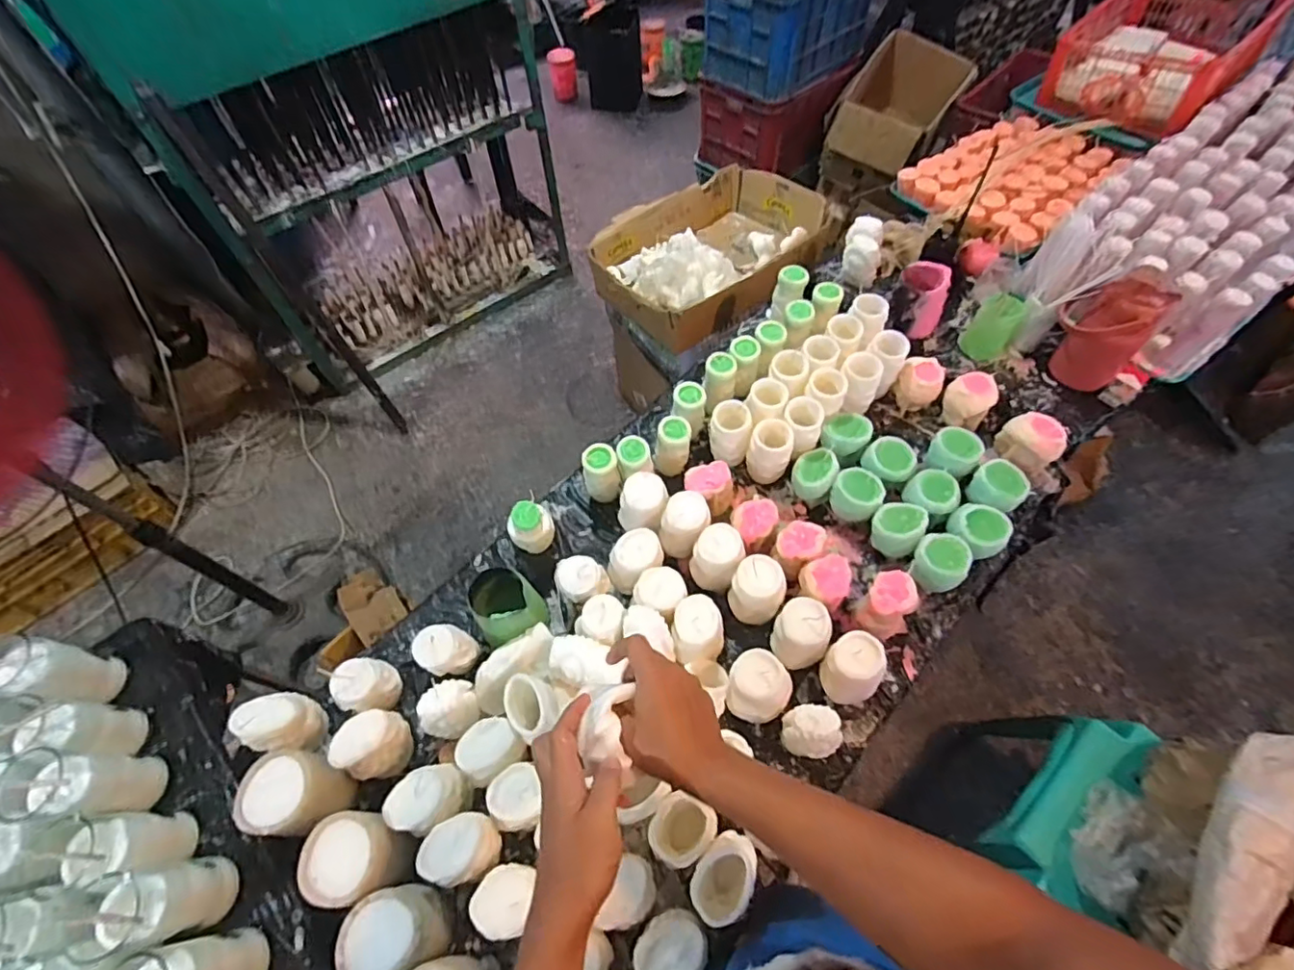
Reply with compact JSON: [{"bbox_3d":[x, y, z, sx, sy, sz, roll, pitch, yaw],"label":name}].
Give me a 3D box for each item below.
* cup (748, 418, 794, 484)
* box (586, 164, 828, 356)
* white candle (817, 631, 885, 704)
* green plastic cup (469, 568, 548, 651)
[{"bbox_3d":[0.187,-0.047,0.888,0.063,0.108,0.051,10,60,9],"label":"cup"},{"bbox_3d":[0.131,-0.507,1.265,0.463,0.116,0.359,-35,64,-17],"label":"box"},{"bbox_3d":[0.248,0.220,0.694,0.065,0.066,0.066,-1,59,2],"label":"white candle"},{"bbox_3d":[-0.188,0.164,0.777,0.085,0.086,0.092,-1,59,2],"label":"green plastic cup"}]

